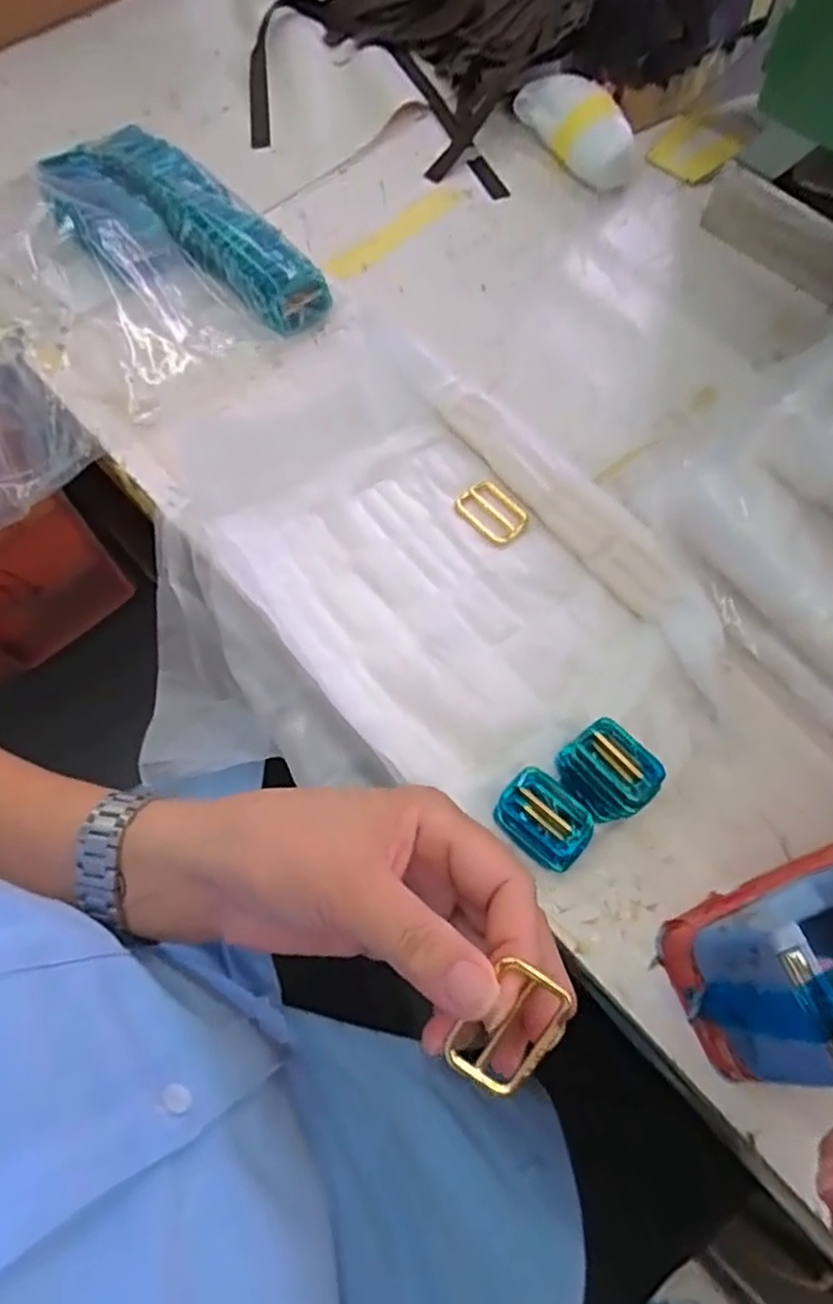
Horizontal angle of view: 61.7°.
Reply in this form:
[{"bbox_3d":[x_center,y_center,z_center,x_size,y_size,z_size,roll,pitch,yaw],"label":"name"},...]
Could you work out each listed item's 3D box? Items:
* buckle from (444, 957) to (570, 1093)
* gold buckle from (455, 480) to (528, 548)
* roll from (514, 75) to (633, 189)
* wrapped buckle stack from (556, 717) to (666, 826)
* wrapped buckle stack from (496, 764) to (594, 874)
[{"bbox_3d":[0.032,0.129,0.238,0.027,0.008,0.044,39,93,14],"label":"buckle"},{"bbox_3d":[0.049,-0.089,0.443,0.034,0.004,0.047,-39,74,-17],"label":"gold buckle"},{"bbox_3d":[0.130,-0.432,0.570,0.055,0.059,0.116,-33,72,-15],"label":"roll"},{"bbox_3d":[0.099,0.062,0.360,0.039,0.031,0.046,-32,72,-15],"label":"wrapped buckle stack"},{"bbox_3d":[0.064,0.087,0.357,0.047,0.023,0.039,40,71,14],"label":"wrapped buckle stack"}]

